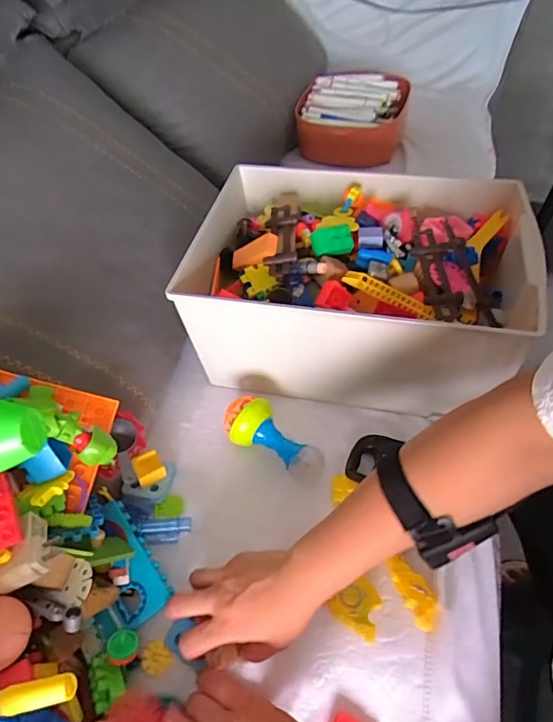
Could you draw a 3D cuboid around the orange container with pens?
[{"bbox_3d":[0.165,-0.528,1.073,0.219,0.115,0.241,10,51,8],"label":"orange container with pens"}]

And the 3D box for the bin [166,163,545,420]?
[{"bbox_3d":[0.098,-0.105,0.663,0.428,0.164,0.291,9,51,7],"label":"bin"}]

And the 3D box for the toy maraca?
[{"bbox_3d":[-0.006,0.092,0.590,0.135,0.050,0.061,26,55,20],"label":"toy maraca"}]

